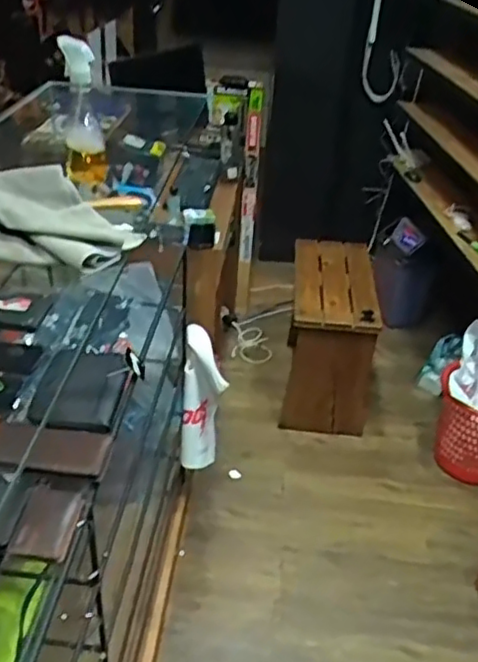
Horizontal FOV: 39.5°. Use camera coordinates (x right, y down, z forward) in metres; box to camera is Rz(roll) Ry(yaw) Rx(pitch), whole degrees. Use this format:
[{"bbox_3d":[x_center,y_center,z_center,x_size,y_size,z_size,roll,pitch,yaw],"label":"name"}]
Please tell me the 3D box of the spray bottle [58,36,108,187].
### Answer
[{"bbox_3d":[-0.245,-0.340,1.055,0.071,0.216,0.064,-2,34,-9],"label":"spray bottle"}]

